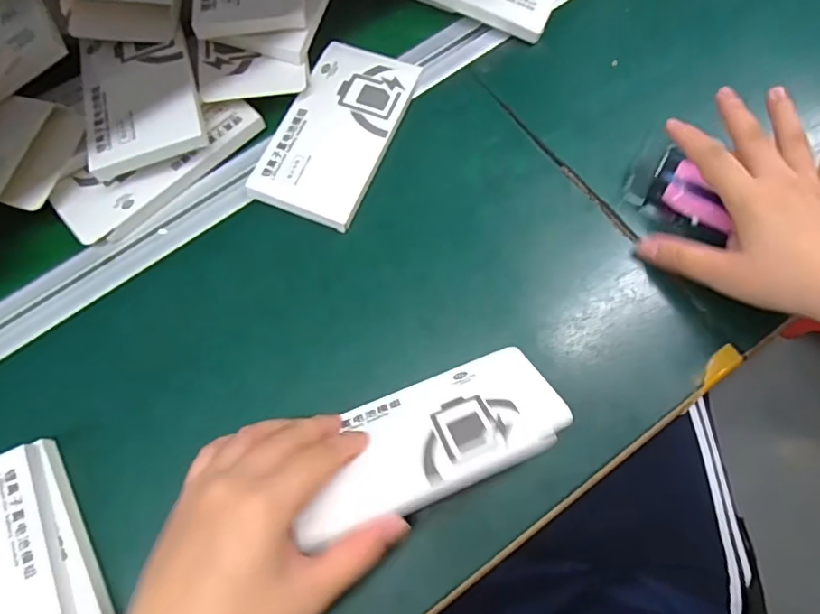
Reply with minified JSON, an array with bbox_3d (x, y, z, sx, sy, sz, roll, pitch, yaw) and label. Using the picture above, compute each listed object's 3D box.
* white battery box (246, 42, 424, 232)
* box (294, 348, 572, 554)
[{"bbox_3d":[-0.055,-0.135,0.410,0.081,0.014,0.149,22,74,9],"label":"white battery box"},{"bbox_3d":[0.009,0.073,0.308,0.150,0.013,0.083,-23,31,-7],"label":"box"}]

